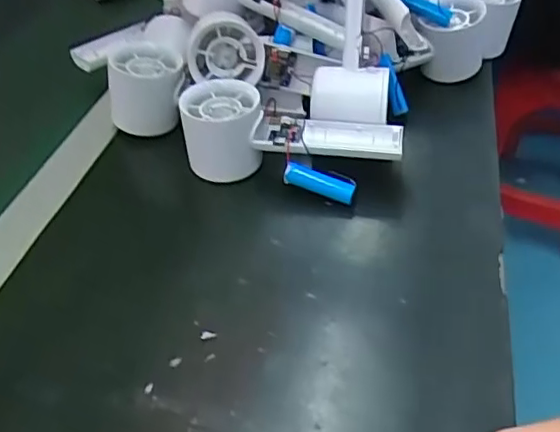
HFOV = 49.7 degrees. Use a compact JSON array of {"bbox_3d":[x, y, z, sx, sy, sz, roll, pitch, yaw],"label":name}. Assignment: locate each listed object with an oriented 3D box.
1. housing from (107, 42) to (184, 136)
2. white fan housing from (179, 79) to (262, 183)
[{"bbox_3d":[-0.104,-0.097,0.486,0.057,0.063,0.051,4,42,7],"label":"housing"},{"bbox_3d":[-0.041,-0.058,0.444,0.053,0.062,0.055,-1,41,2],"label":"white fan housing"}]

